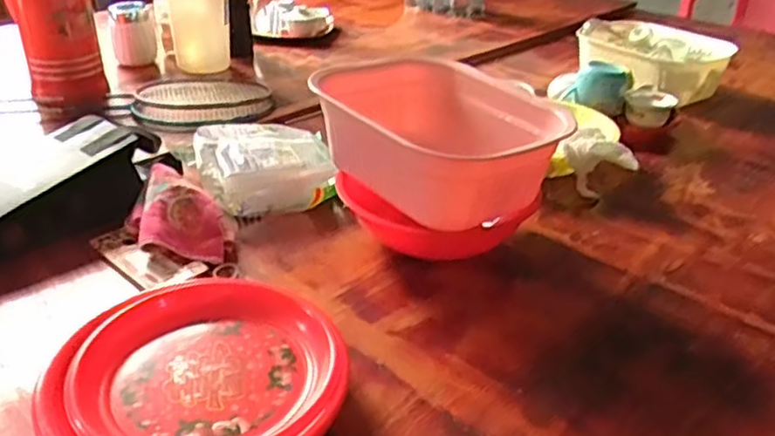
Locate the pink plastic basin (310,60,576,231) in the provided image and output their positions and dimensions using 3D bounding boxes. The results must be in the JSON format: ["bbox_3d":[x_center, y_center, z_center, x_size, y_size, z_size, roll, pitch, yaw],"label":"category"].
[{"bbox_3d":[0.051,-0.100,0.865,0.225,0.100,0.325,-23,38,-35],"label":"pink plastic basin"}]

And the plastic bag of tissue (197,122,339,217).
[{"bbox_3d":[-0.171,-0.072,0.981,0.195,0.074,0.169,-6,31,-12],"label":"plastic bag of tissue"}]

